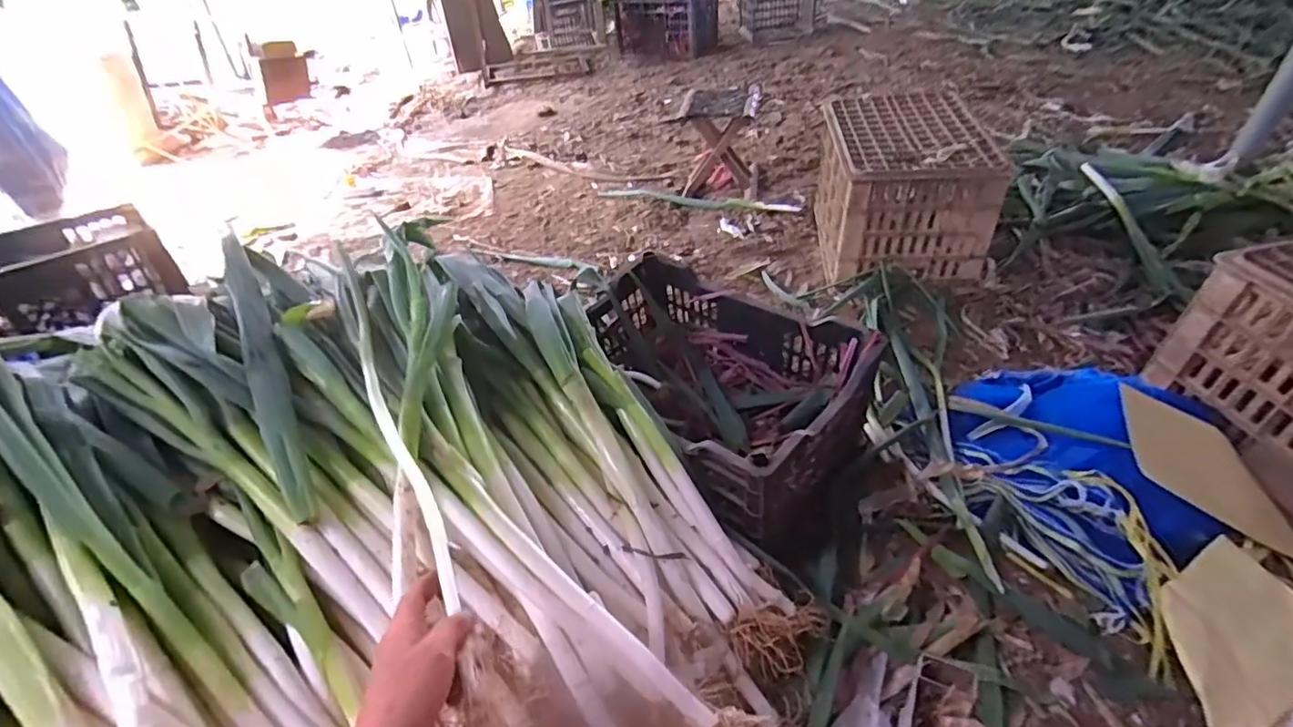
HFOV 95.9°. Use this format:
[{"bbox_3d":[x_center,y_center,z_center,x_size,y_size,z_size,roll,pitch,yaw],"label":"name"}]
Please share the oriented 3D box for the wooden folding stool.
[{"bbox_3d":[0.219,-0.699,1.817,0.263,0.268,0.238,2,42,7],"label":"wooden folding stool"}]

